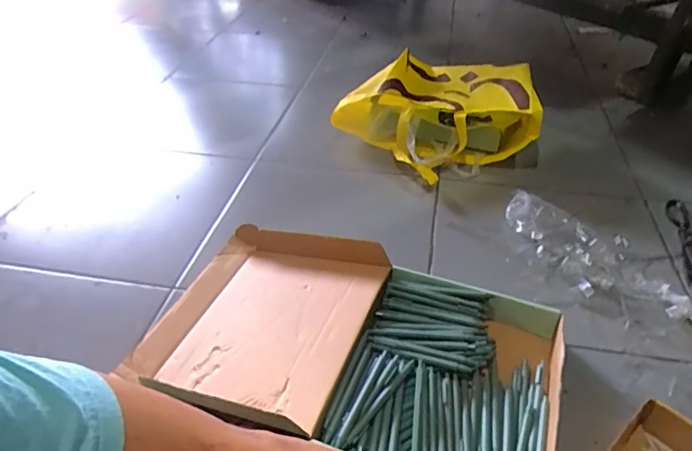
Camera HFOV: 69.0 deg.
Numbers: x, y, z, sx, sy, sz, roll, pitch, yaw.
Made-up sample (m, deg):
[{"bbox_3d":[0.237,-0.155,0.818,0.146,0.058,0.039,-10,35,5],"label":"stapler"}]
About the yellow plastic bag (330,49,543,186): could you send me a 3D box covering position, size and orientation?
[{"bbox_3d":[0.233,-0.270,1.166,0.397,0.146,0.431,-29,47,-31],"label":"yellow plastic bag"}]

